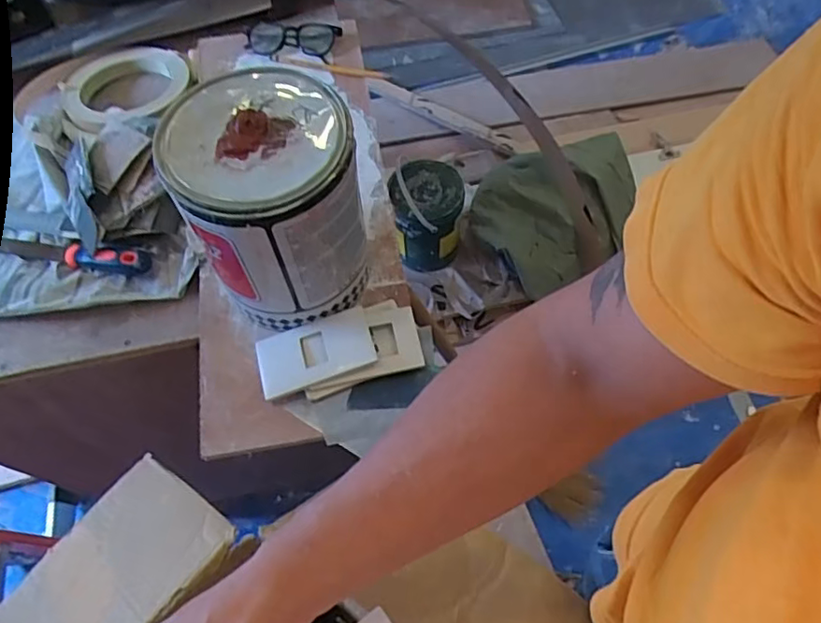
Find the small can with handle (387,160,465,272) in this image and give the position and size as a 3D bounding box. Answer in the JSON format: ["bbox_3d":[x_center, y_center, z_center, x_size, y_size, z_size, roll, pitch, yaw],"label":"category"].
[{"bbox_3d":[0.038,-0.217,1.370,0.152,0.230,0.146,-1,60,2],"label":"small can with handle"}]

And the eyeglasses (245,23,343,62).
[{"bbox_3d":[-0.160,-0.375,0.833,0.127,0.024,0.053,-1,58,4],"label":"eyeglasses"}]

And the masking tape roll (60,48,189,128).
[{"bbox_3d":[-0.389,-0.300,0.821,0.160,0.032,0.160,-2,58,3],"label":"masking tape roll"}]

